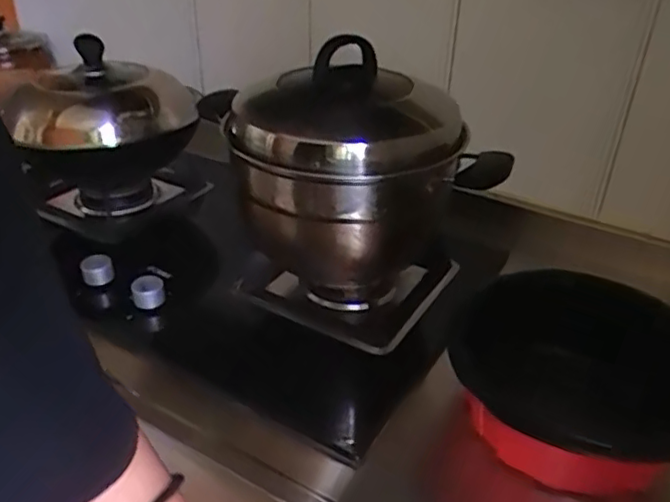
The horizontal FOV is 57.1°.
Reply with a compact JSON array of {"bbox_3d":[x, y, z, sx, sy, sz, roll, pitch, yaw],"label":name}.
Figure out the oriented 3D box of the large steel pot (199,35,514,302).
[{"bbox_3d":[0.019,-0.071,0.676,0.238,0.264,0.217,-11,35,-20],"label":"large steel pot"}]

